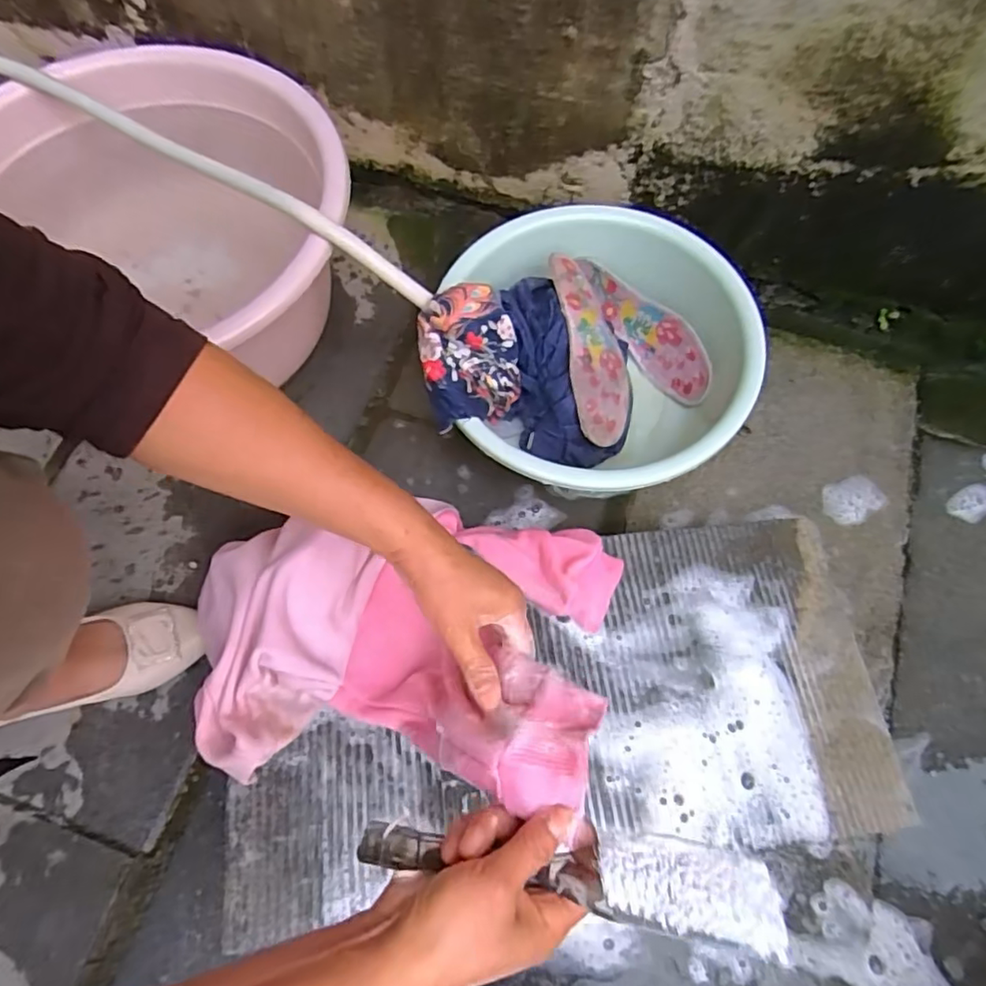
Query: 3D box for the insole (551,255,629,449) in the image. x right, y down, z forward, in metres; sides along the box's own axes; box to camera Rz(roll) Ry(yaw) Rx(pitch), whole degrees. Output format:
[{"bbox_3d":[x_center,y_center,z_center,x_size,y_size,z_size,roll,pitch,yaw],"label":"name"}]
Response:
[{"bbox_3d":[0.113,-0.163,0.676,0.083,0.020,0.221,5,70,-31],"label":"insole"}]

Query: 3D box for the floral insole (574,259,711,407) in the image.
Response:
[{"bbox_3d":[0.182,-0.198,0.731,0.214,0.075,0.026,47,38,14],"label":"floral insole"}]

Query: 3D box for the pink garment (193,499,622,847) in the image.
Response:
[{"bbox_3d":[-0.065,0.119,0.466,0.364,0.190,0.219,-5,68,-3],"label":"pink garment"}]

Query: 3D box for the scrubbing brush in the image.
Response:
[{"bbox_3d":[0.035,0.209,0.330,0.228,0.025,0.043,-1,67,16],"label":"scrubbing brush"}]

